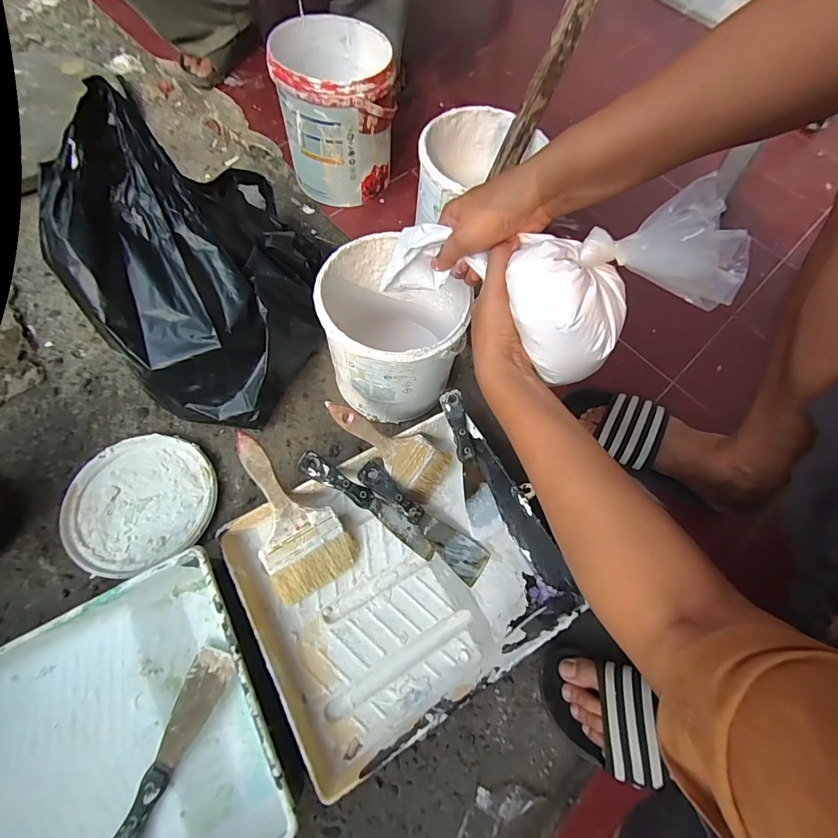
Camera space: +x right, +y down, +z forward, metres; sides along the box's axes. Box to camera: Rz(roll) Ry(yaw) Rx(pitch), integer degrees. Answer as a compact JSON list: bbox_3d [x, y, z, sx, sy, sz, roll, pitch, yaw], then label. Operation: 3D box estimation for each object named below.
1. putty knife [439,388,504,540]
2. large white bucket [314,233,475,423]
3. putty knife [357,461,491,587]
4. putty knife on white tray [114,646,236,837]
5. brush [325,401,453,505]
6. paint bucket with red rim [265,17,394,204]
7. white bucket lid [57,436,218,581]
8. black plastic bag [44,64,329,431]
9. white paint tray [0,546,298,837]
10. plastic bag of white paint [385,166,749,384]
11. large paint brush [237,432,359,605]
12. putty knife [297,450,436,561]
[{"bbox_3d":[0.068,0.060,0.539,0.044,0.011,0.202,-16,96,-9],"label":"putty knife"},{"bbox_3d":[-0.034,-0.113,0.553,0.171,0.189,0.181,2,67,-5],"label":"large white bucket"},{"bbox_3d":[0.005,0.131,0.520,0.204,0.019,0.045,42,70,-7],"label":"putty knife"},{"bbox_3d":[-0.255,0.344,0.406,0.043,0.011,0.199,17,54,5],"label":"putty knife on white tray"},{"bbox_3d":[-0.031,0.028,0.512,0.068,0.013,0.194,-48,120,-12],"label":"brush"},{"bbox_3d":[-0.133,-0.497,0.664,0.170,0.182,0.180,-8,68,-9],"label":"paint bucket with red rim"},{"bbox_3d":[-0.360,0.105,0.522,0.180,0.011,0.168,2,67,-5],"label":"white bucket lid"},{"bbox_3d":[-0.283,-0.213,0.536,0.271,0.225,0.381,4,67,-4],"label":"black plastic bag"},{"bbox_3d":[-0.330,0.340,0.389,0.369,0.075,0.283,-25,72,-15],"label":"white paint tray"},{"bbox_3d":[0.102,-0.117,0.375,0.312,0.109,0.114,9,65,26],"label":"plastic bag of white paint"},{"bbox_3d":[-0.157,0.106,0.473,0.099,0.016,0.201,-29,93,-14],"label":"large paint brush"},{"bbox_3d":[-0.058,0.105,0.498,0.202,0.011,0.035,39,69,-14],"label":"putty knife"}]

